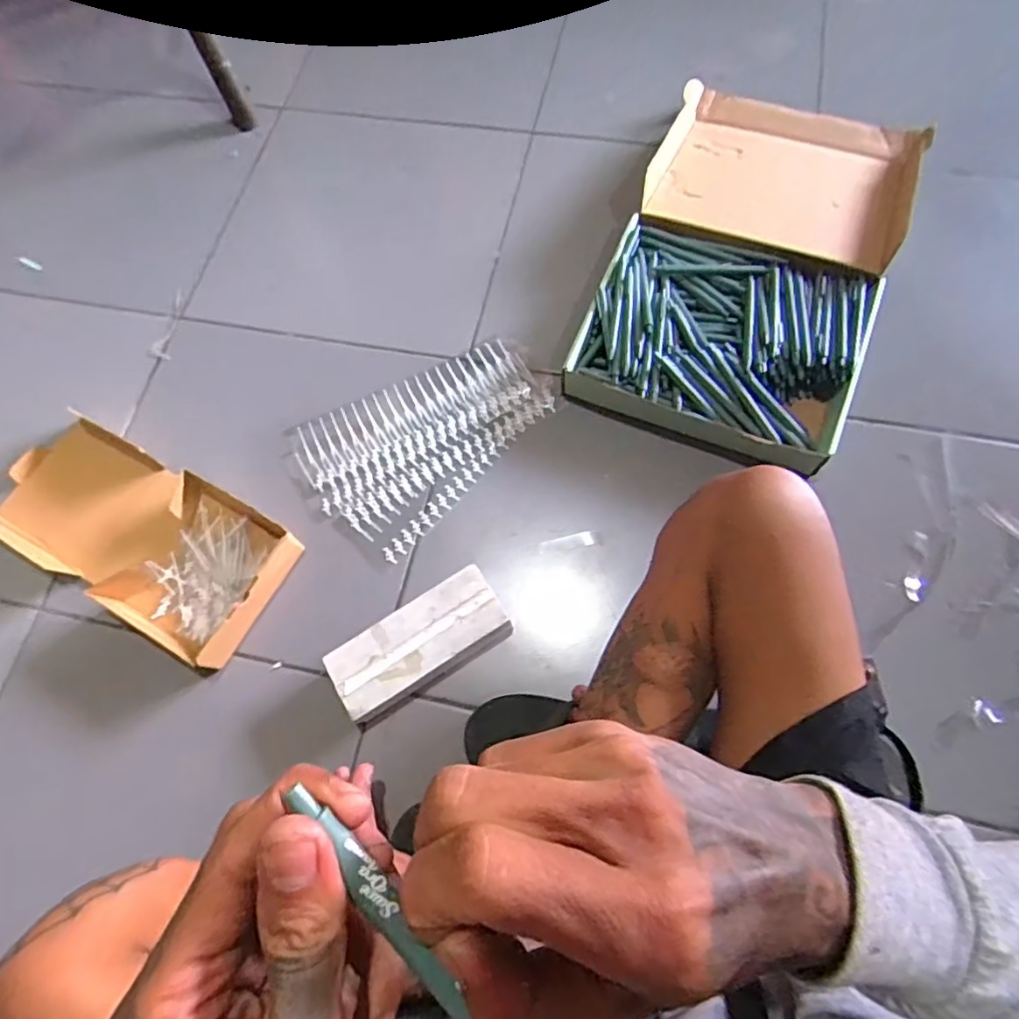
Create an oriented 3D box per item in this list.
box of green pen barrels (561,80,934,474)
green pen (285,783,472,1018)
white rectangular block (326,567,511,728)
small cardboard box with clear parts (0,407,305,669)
[{"bbox_3d":[0.298,-0.322,0.737,0.306,0.072,0.534,20,72,10],"label":"box of green pen barrels"},{"bbox_3d":[-0.016,0.137,0.173,0.010,0.009,0.141,-37,95,-11],"label":"green pen"},{"bbox_3d":[-0.090,0.142,0.627,0.180,0.063,0.082,-33,71,-9],"label":"white rectangular block"},{"bbox_3d":[-0.423,0.023,0.683,0.357,0.046,0.163,28,74,10],"label":"small cardboard box with clear parts"}]

